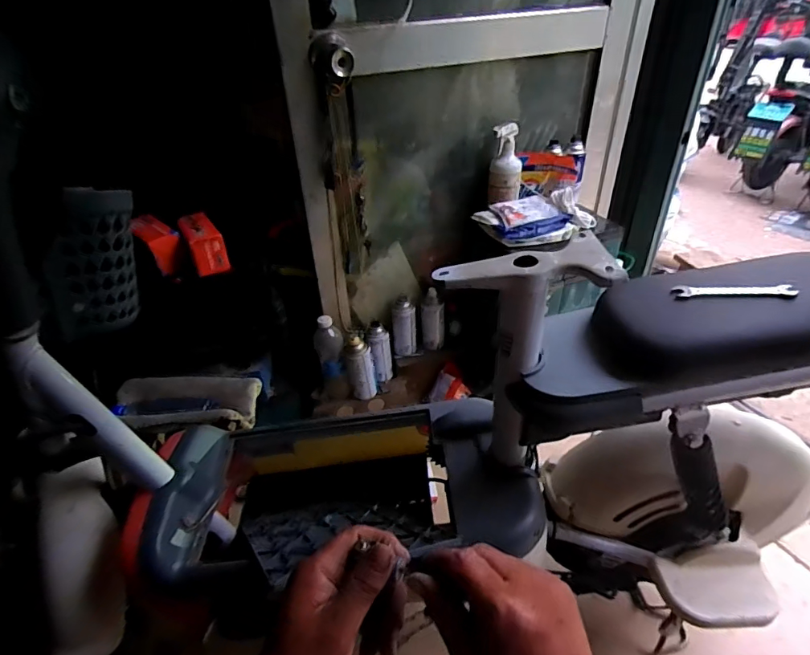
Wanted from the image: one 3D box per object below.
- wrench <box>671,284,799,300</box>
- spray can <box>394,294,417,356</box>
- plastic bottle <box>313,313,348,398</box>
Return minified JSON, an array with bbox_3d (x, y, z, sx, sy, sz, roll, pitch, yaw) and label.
[{"bbox_3d":[0.367,-0.042,0.531,0.118,0.004,0.026,-1,44,13],"label":"wrench"},{"bbox_3d":[-0.001,-0.004,1.180,0.058,0.146,0.052,-4,37,-1],"label":"spray can"},{"bbox_3d":[-0.173,0.075,1.112,0.066,0.202,0.062,-9,37,-7],"label":"plastic bottle"}]

